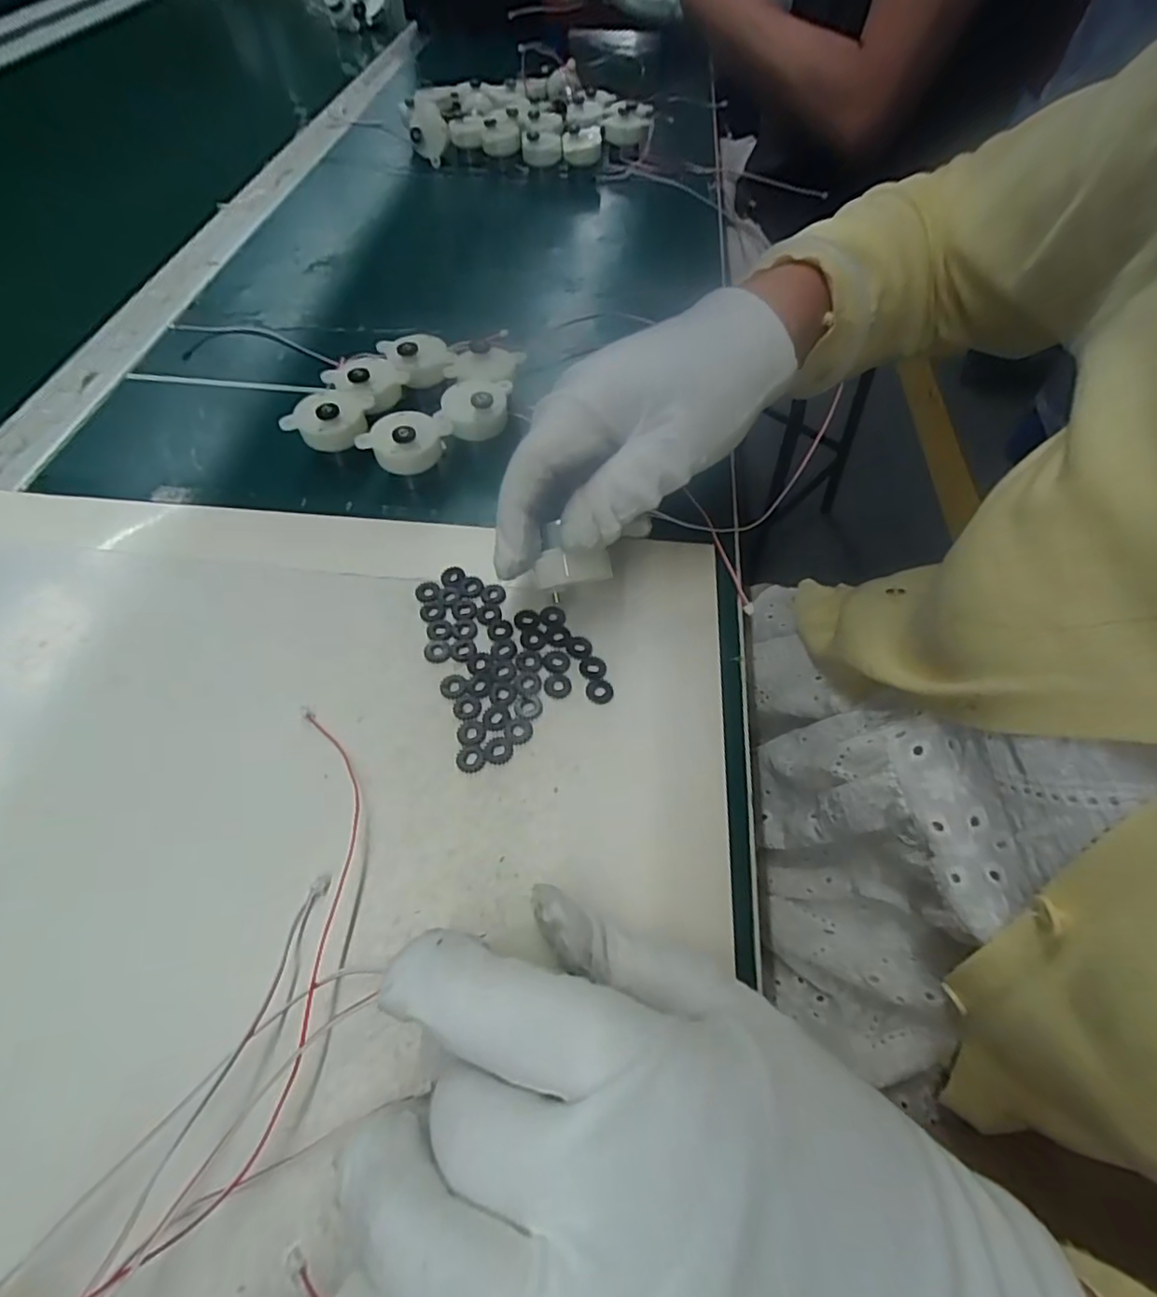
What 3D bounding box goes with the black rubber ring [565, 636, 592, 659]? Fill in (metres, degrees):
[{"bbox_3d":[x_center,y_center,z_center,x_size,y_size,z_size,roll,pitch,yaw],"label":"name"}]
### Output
[{"bbox_3d":[0.000,-0.001,0.248,0.011,0.004,0.011,0,57,-1],"label":"black rubber ring"}]

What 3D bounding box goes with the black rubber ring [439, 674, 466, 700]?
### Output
[{"bbox_3d":[-0.049,0.014,0.238,0.010,0.004,0.011,-1,57,-2],"label":"black rubber ring"}]

